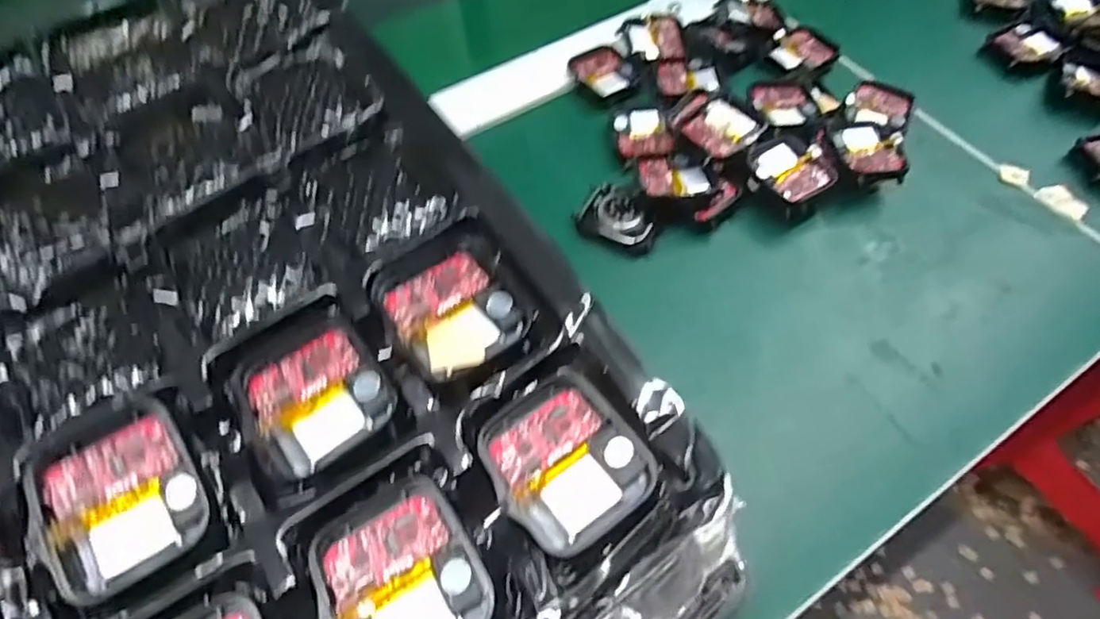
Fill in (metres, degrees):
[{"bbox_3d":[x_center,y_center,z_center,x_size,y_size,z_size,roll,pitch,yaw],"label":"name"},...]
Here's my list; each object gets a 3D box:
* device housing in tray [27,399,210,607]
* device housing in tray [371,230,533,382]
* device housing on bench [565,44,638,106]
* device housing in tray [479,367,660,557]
[{"bbox_3d":[-0.111,0.048,0.160,0.037,0.009,0.042,-31,63,-17],"label":"device housing in tray"},{"bbox_3d":[-0.029,-0.002,0.188,0.039,0.005,0.042,-32,63,-17],"label":"device housing in tray"},{"bbox_3d":[0.035,-0.148,0.396,0.038,0.008,0.044,-25,61,-14],"label":"device housing on bench"},{"bbox_3d":[0.004,0.041,0.168,0.037,0.007,0.041,-34,64,-19],"label":"device housing in tray"}]

